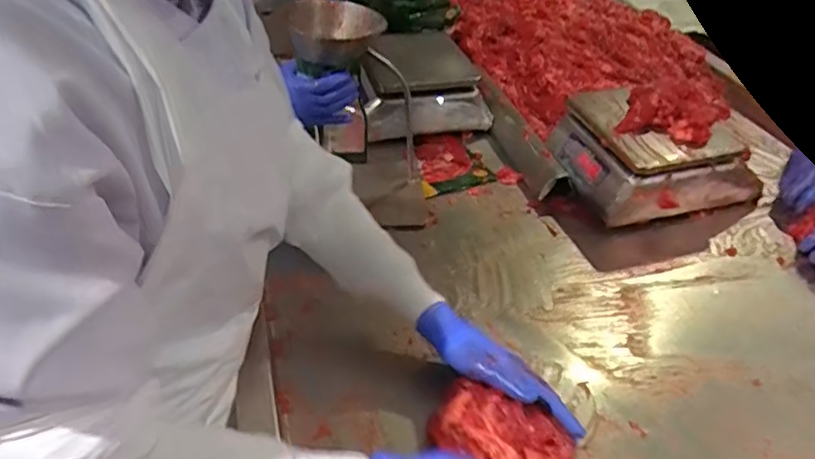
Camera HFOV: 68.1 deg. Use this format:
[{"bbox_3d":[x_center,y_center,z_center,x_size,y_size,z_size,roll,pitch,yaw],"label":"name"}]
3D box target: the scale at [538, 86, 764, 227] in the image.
[{"bbox_3d":[0.388,-0.128,0.979,0.260,0.111,0.233,-12,41,-15],"label":"scale"}]

